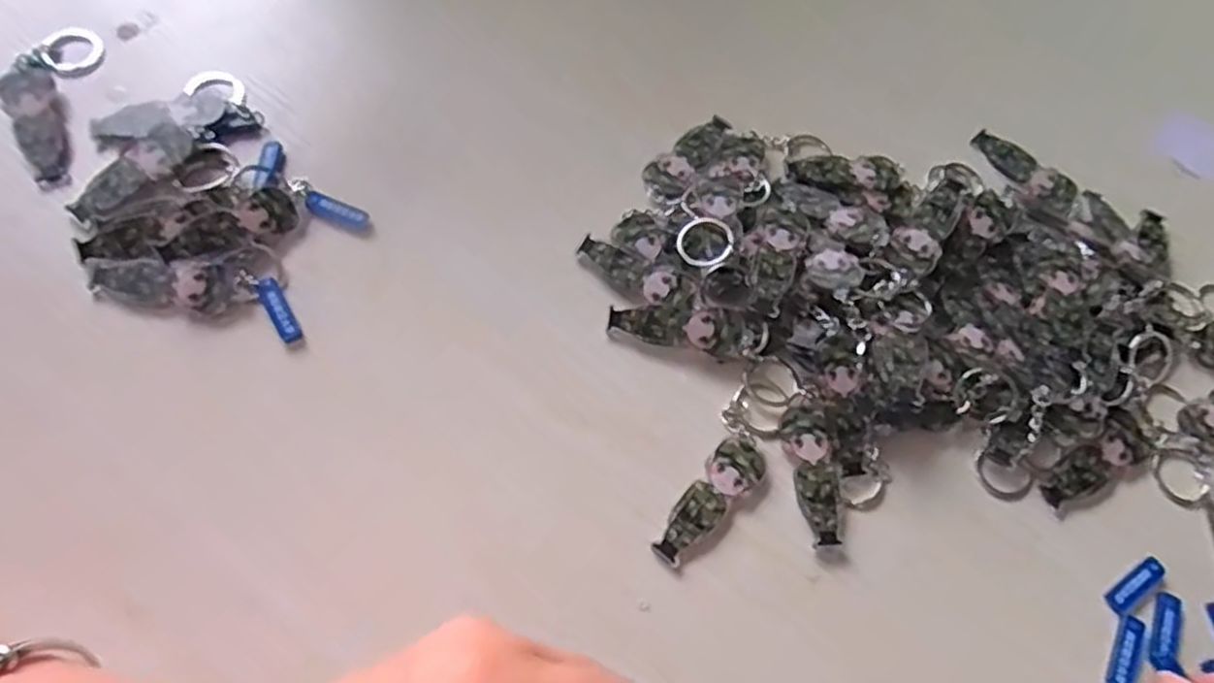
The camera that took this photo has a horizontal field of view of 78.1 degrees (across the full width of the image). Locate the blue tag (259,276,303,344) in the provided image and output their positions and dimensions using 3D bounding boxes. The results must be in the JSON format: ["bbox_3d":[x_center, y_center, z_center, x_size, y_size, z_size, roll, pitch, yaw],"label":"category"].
[{"bbox_3d":[-0.138,-0.014,0.314,0.008,0.004,0.031,-27,77,-16],"label":"blue tag"}]

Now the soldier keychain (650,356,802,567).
[{"bbox_3d":[0.053,0.048,0.308,0.024,0.004,0.099,30,67,7],"label":"soldier keychain"}]

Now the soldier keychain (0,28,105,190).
[{"bbox_3d":[-0.257,-0.109,0.340,0.031,0.016,0.085,-2,67,-7],"label":"soldier keychain"}]

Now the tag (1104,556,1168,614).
[{"bbox_3d":[0.216,0.099,0.304,0.031,0.004,0.010,-30,73,-17],"label":"tag"}]

